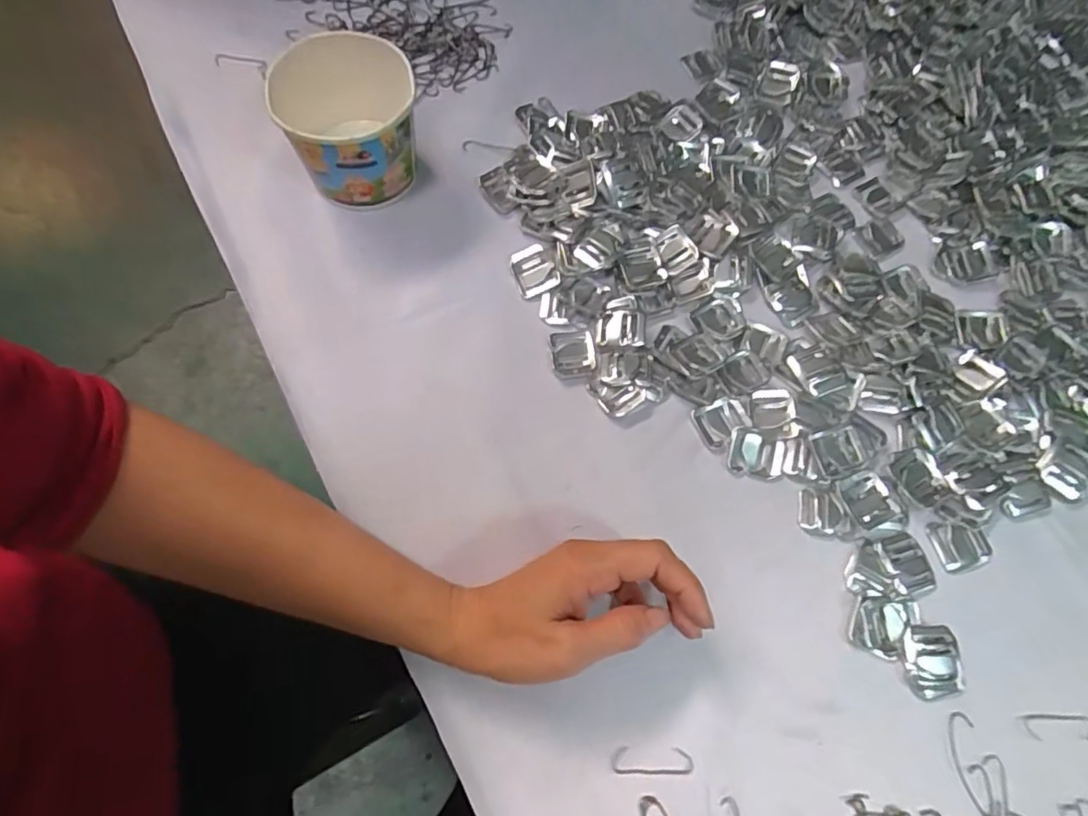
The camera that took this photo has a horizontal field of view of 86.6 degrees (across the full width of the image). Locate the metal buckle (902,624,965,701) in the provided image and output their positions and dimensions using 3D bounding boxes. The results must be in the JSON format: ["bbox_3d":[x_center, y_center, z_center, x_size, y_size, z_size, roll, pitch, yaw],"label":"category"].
[{"bbox_3d":[0.219,0.145,0.326,0.027,0.013,0.038,-6,70,-5],"label":"metal buckle"}]

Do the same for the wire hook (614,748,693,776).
[{"bbox_3d":[0.059,0.190,0.310,0.043,0.004,0.013,2,70,-2],"label":"wire hook"}]

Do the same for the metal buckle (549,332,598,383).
[{"bbox_3d":[0.020,-0.035,0.389,0.030,0.005,0.036,-4,70,-4],"label":"metal buckle"}]

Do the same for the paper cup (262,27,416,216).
[{"bbox_3d":[-0.130,-0.190,0.394,0.085,0.074,0.087,1,70,-2],"label":"paper cup"}]

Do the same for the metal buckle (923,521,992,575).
[{"bbox_3d":[0.257,0.084,0.356,0.033,0.006,0.031,-14,71,-8],"label":"metal buckle"}]

